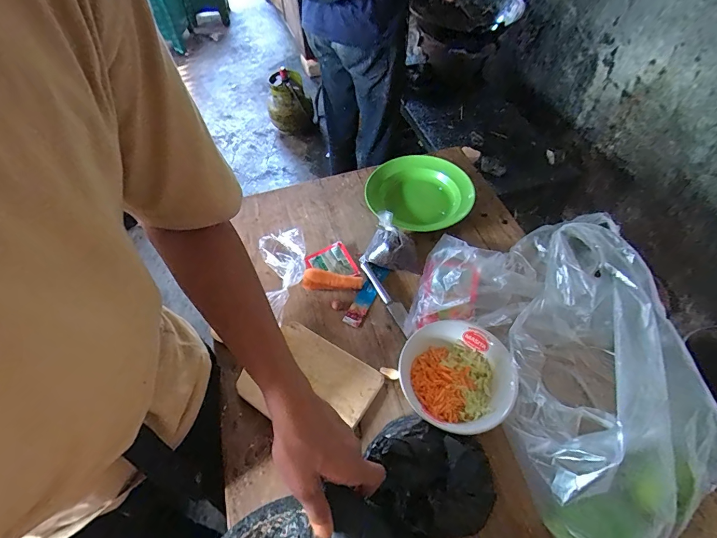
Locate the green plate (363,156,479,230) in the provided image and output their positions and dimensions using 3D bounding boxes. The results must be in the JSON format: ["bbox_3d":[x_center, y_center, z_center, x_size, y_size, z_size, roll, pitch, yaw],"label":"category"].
[{"bbox_3d":[0.121,-0.166,0.783,0.206,0.050,0.199,-2,54,3],"label":"green plate"}]

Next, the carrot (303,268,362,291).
[{"bbox_3d":[-0.045,0.024,0.667,0.101,0.034,0.033,2,54,6],"label":"carrot"}]

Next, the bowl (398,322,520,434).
[{"bbox_3d":[0.134,0.152,0.540,0.153,0.072,0.148,-2,54,3],"label":"bowl"}]

